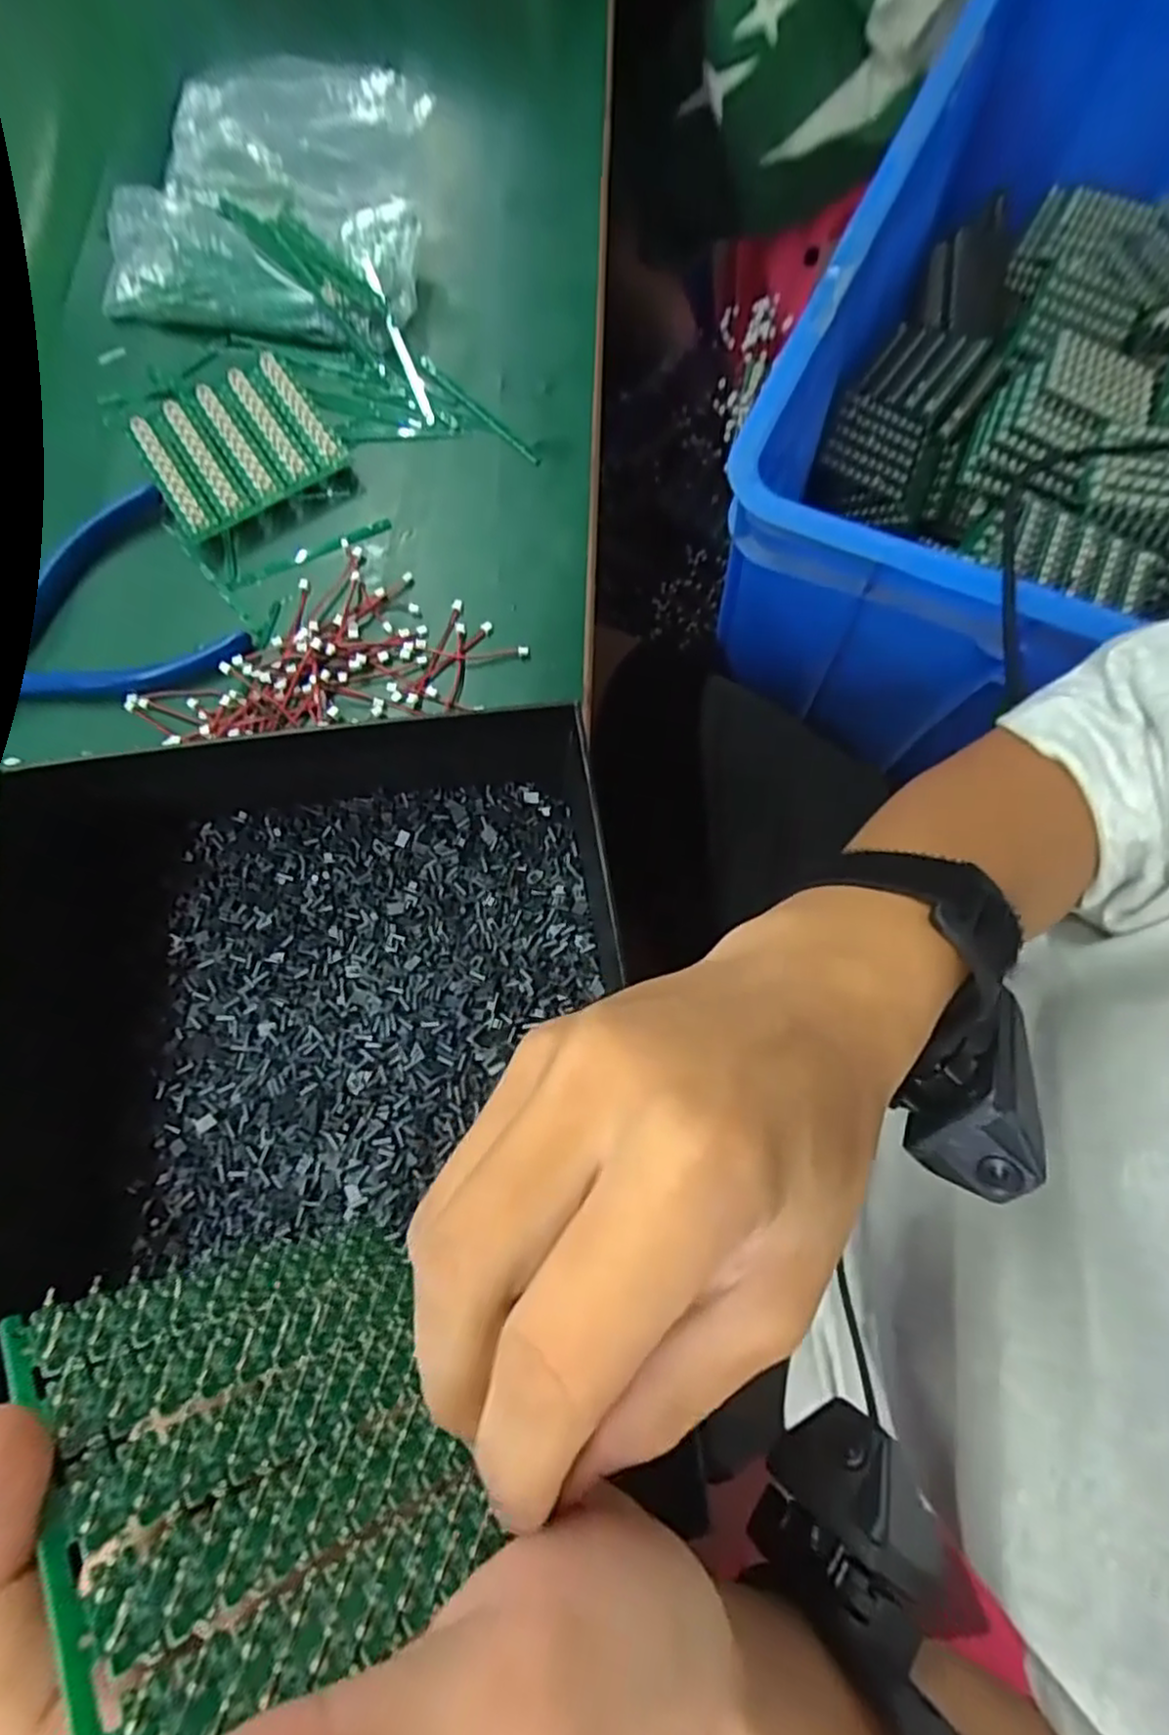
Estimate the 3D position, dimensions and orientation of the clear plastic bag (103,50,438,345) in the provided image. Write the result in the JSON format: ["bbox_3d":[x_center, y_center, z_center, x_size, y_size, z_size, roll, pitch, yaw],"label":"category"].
[{"bbox_3d":[-0.166,-0.360,0.375,0.170,0.049,0.139,14,76,4],"label":"clear plastic bag"}]

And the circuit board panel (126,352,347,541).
[{"bbox_3d":[-0.174,-0.211,0.357,0.086,0.015,0.079,-32,76,-5],"label":"circuit board panel"}]

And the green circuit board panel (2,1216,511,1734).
[{"bbox_3d":[-0.060,0.107,0.143,0.087,0.078,0.004,24,99,43],"label":"green circuit board panel"}]

